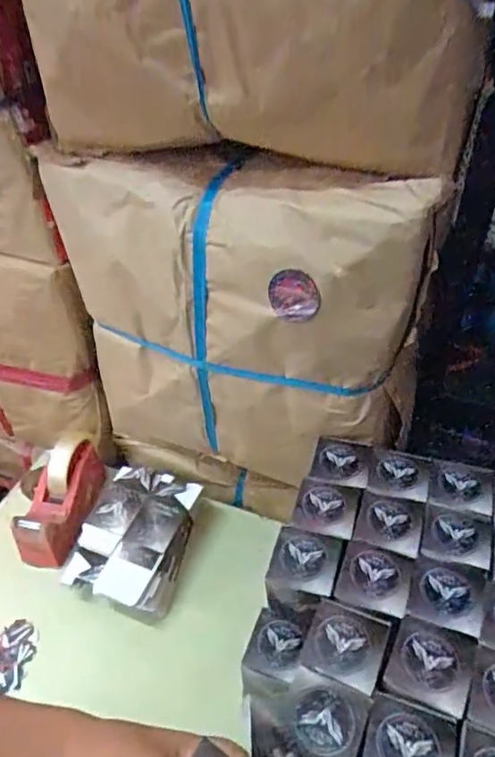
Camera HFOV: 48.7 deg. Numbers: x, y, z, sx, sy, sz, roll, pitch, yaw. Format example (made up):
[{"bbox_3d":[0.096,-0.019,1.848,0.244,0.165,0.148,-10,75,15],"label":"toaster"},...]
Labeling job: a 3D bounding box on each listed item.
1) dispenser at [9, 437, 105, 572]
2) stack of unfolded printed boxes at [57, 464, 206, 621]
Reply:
[{"bbox_3d":[-0.258,0.157,0.752,0.066,0.089,0.174,9,43,11],"label":"dispenser"},{"bbox_3d":[-0.145,0.206,0.707,0.131,0.059,0.178,11,43,14],"label":"stack of unfolded printed boxes"}]

